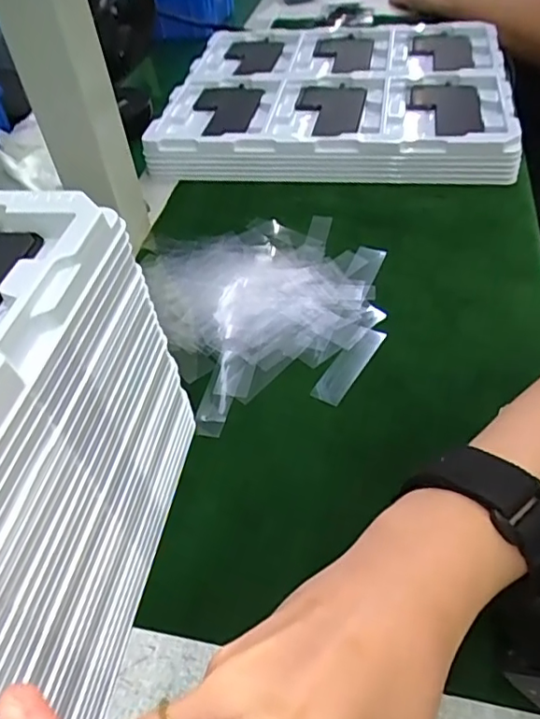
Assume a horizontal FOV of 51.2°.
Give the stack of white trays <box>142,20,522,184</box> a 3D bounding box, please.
[{"bbox_3d":[0.061,-0.266,0.549,0.305,0.057,0.279,4,48,10],"label":"stack of white trays"}]

